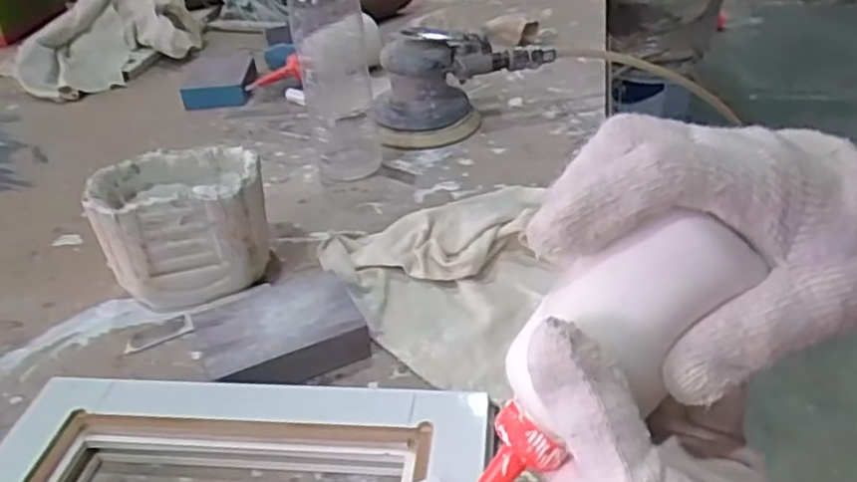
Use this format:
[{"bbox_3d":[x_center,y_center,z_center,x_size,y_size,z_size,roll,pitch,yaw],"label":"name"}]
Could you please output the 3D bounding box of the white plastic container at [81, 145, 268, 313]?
[{"bbox_3d":[-0.173,-0.010,0.521,0.110,0.090,0.082,-10,34,-7],"label":"white plastic container"}]

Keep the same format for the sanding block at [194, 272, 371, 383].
[{"bbox_3d":[-0.093,0.059,0.458,0.096,0.028,0.072,-17,35,-16],"label":"sanding block"}]

